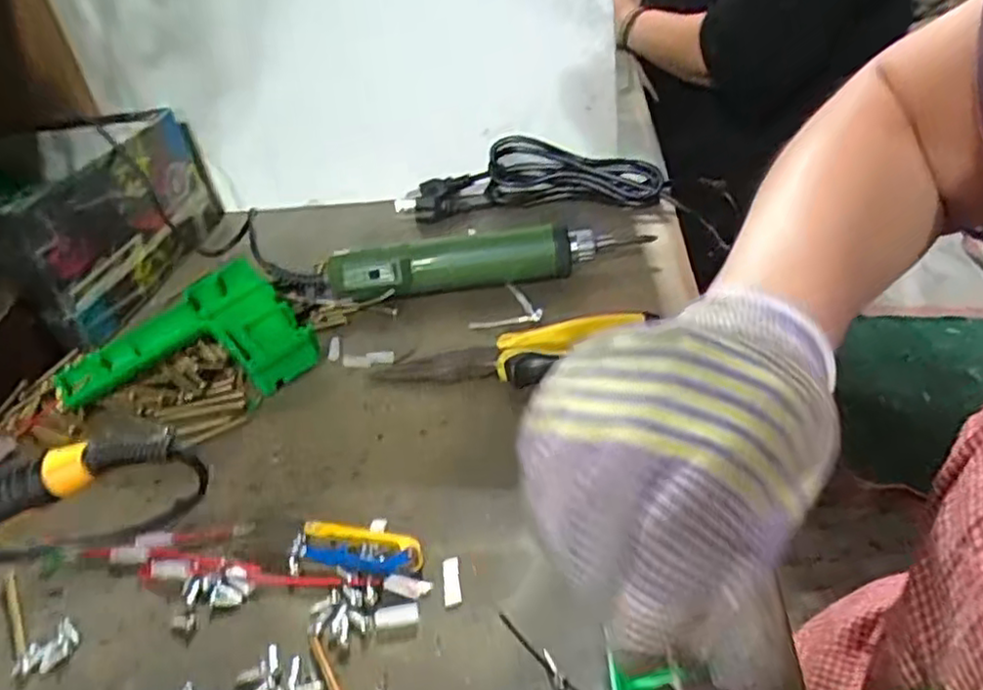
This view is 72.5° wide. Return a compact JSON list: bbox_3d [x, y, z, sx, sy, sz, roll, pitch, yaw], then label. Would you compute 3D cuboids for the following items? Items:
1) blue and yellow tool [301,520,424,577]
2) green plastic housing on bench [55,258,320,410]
[{"bbox_3d":[-0.063,0.097,0.322,0.063,0.010,0.026,0,35,11],"label":"blue and yellow tool"},{"bbox_3d":[-0.214,0.004,0.463,0.151,0.043,0.122,-26,38,-26],"label":"green plastic housing on bench"}]

